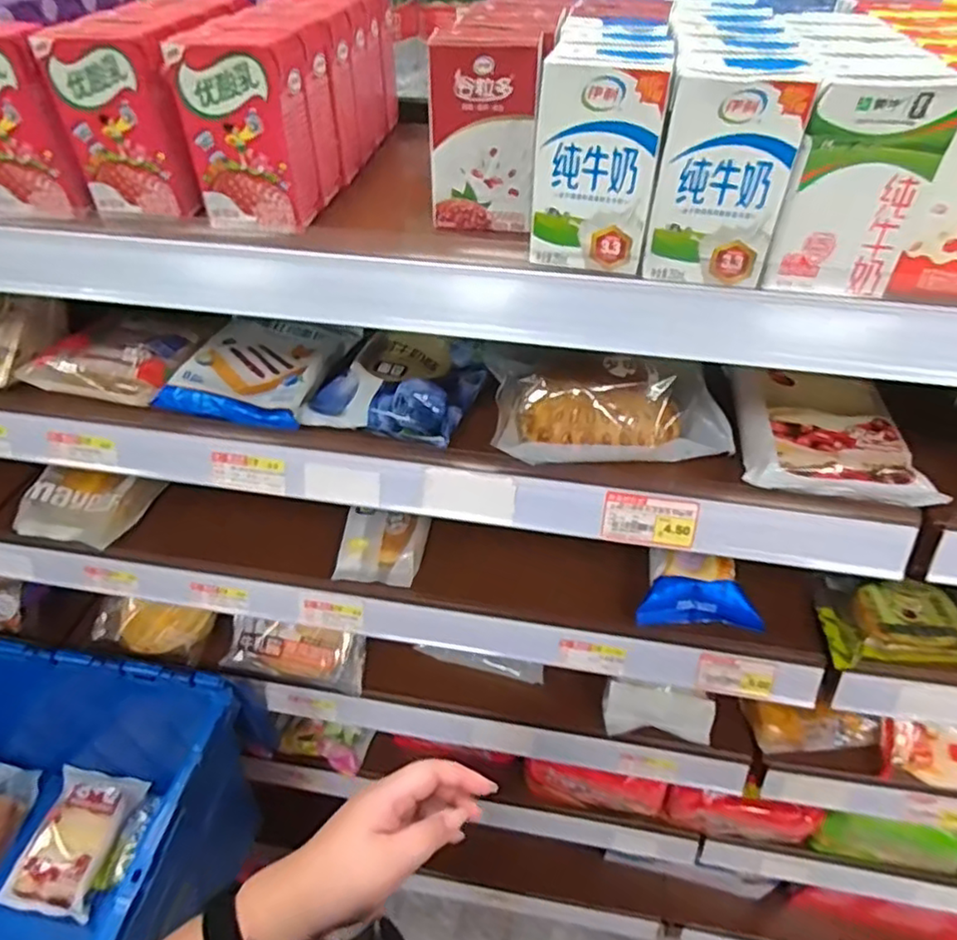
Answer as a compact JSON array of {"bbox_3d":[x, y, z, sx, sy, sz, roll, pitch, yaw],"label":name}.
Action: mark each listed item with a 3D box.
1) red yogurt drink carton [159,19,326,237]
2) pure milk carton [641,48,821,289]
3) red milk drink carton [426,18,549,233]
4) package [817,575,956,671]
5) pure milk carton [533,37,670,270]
[{"bbox_3d":[-0.139,-0.210,0.409,0.059,0.103,0.051,9,46,9],"label":"red yogurt drink carton"},{"bbox_3d":[0.132,-0.162,0.360,0.065,0.103,0.045,6,45,7],"label":"pure milk carton"},{"bbox_3d":[0.006,-0.215,0.416,0.062,0.106,0.050,3,45,3],"label":"red milk drink carton"},{"bbox_3d":[0.402,0.143,0.620,0.148,0.028,0.099,4,45,5],"label":"package"},{"bbox_3d":[0.066,-0.170,0.365,0.063,0.106,0.033,13,46,13],"label":"pure milk carton"}]

